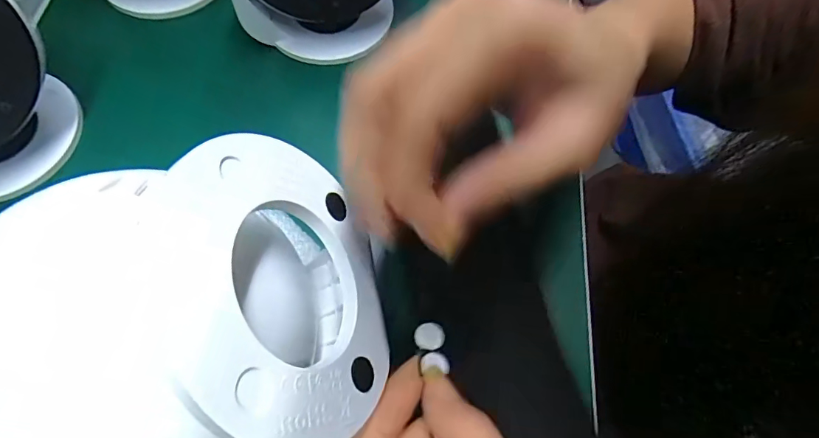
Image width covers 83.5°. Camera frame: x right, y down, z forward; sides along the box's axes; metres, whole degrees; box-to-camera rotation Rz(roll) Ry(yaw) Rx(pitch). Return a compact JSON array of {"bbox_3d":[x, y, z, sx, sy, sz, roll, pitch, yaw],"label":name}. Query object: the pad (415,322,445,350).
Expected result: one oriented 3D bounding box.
[{"bbox_3d":[0.007,0.042,0.164,0.011,0.004,0.010,0,66,-1],"label":"pad"}]

